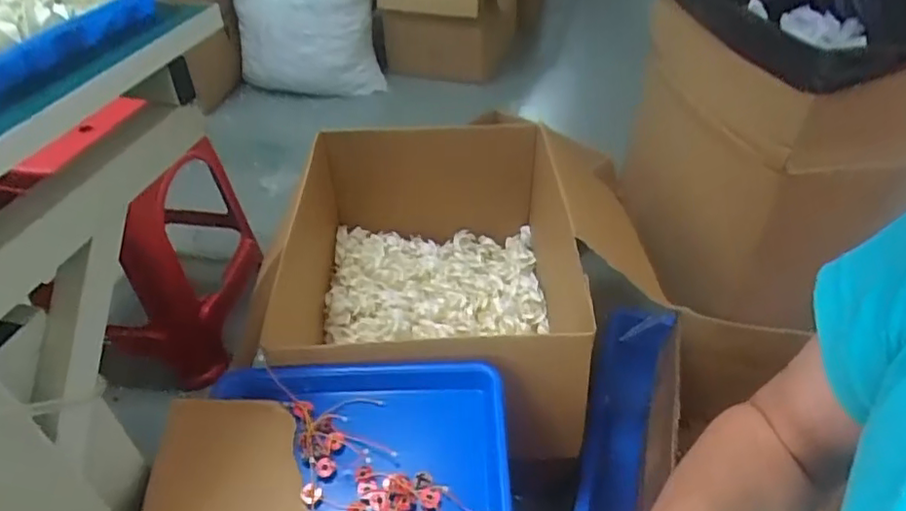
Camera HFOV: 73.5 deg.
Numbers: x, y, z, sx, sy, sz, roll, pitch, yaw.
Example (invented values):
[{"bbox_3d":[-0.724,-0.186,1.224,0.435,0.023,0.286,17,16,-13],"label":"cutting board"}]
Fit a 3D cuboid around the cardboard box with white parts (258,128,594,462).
[{"bbox_3d":[-0.040,0.032,1.019,0.408,0.296,0.629,-3,41,-1],"label":"cardboard box with white parts"}]

